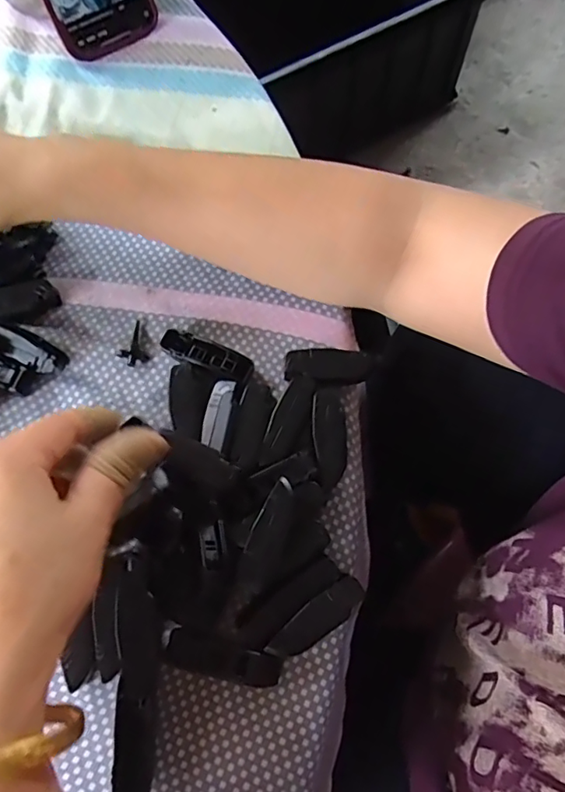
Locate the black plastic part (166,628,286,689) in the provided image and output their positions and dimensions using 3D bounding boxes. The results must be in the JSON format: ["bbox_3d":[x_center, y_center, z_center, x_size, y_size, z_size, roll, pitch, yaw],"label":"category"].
[{"bbox_3d":[-0.028,0.127,0.259,0.055,0.011,0.017,15,71,6],"label":"black plastic part"}]

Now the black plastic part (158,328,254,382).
[{"bbox_3d":[-0.043,-0.024,0.316,0.056,0.017,0.020,26,72,10],"label":"black plastic part"}]

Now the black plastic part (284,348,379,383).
[{"bbox_3d":[0.028,-0.015,0.312,0.052,0.017,0.018,0,70,1],"label":"black plastic part"}]

